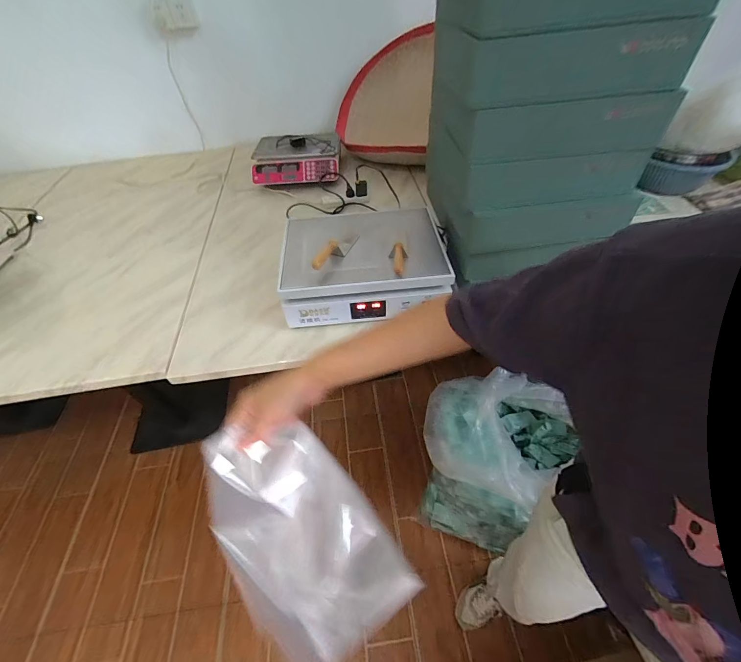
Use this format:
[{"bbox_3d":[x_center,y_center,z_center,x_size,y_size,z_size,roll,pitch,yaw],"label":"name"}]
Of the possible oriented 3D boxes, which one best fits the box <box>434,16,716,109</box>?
[{"bbox_3d":[0.326,-0.537,0.645,0.364,0.099,0.334,-5,49,-1],"label":"box"}]

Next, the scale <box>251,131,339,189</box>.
[{"bbox_3d":[-0.296,-0.695,1.385,0.335,0.145,0.219,-5,45,-1],"label":"scale"}]

